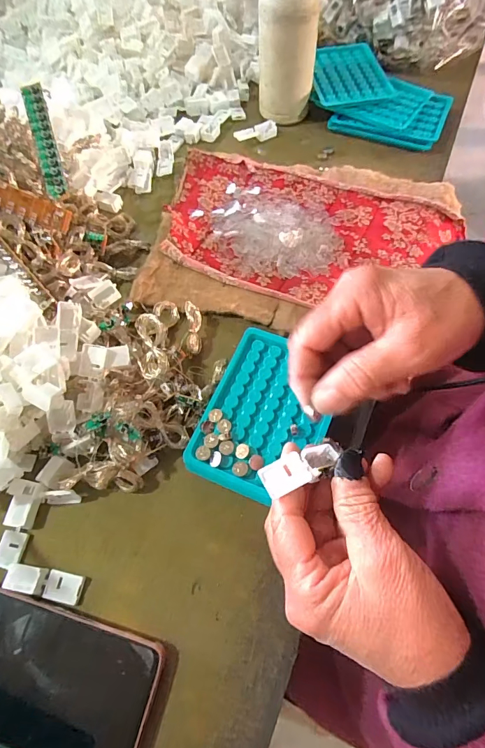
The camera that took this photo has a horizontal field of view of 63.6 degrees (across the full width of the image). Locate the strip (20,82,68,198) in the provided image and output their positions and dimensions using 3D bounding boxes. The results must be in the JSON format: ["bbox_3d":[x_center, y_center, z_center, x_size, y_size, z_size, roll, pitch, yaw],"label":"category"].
[{"bbox_3d":[-0.198,-0.235,0.391,0.021,0.008,0.120,-16,86,-7],"label":"strip"}]

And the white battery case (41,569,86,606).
[{"bbox_3d":[-0.132,0.157,0.289,0.029,0.005,0.019,9,66,5],"label":"white battery case"}]

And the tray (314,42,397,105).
[{"bbox_3d":[0.139,-0.398,0.515,0.096,0.007,0.135,-6,66,-2],"label":"tray"}]

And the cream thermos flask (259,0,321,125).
[{"bbox_3d":[0.051,-0.388,0.445,0.060,0.162,0.056,-28,68,-12],"label":"cream thermos flask"}]

